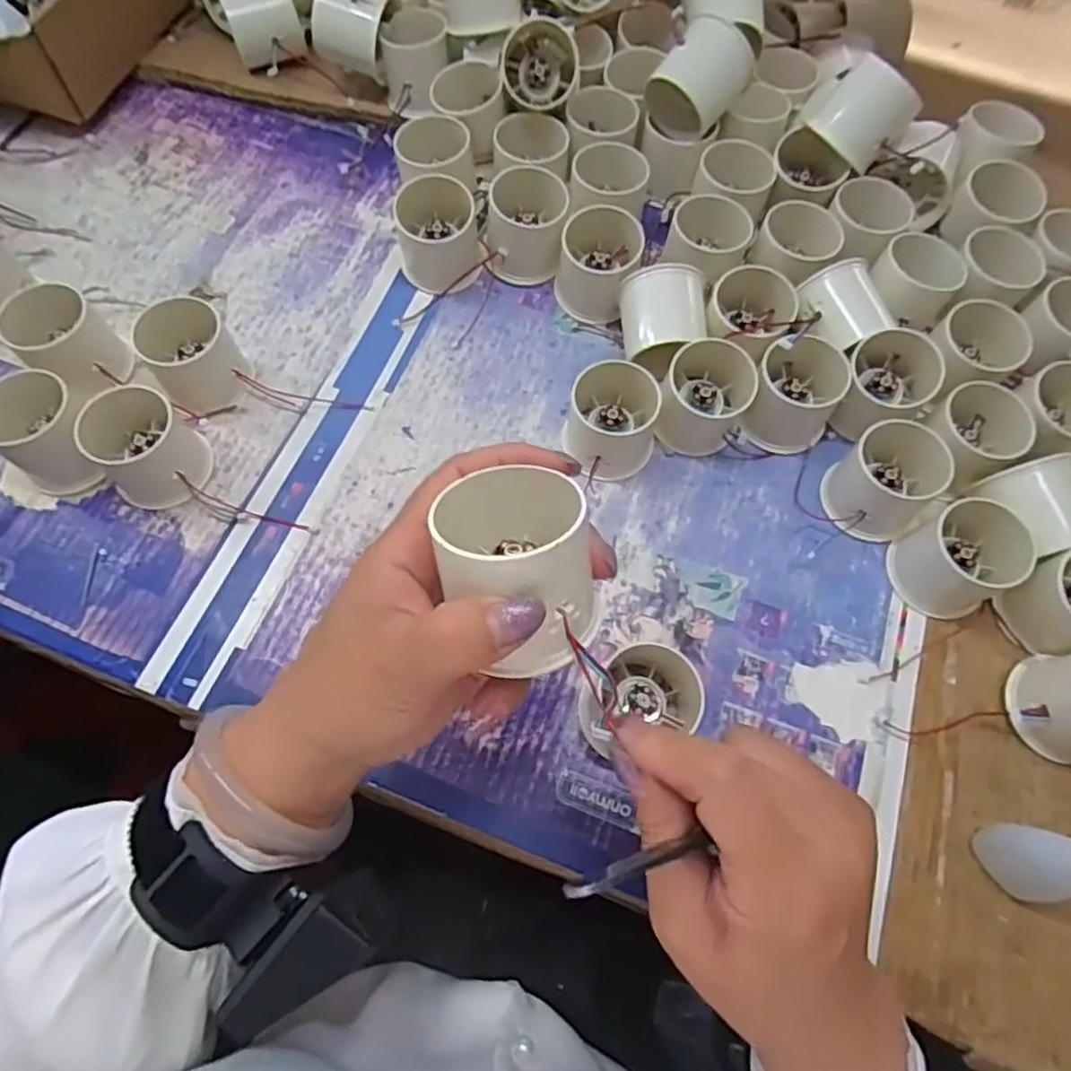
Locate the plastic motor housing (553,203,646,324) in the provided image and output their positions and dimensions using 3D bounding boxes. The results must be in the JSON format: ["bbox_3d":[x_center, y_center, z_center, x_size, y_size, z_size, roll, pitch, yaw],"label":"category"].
[{"bbox_3d":[0.041,-0.178,0.445,0.050,0.053,0.062,14,68,4],"label":"plastic motor housing"}]

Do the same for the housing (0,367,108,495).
[{"bbox_3d":[-0.276,-0.062,0.391,0.061,0.051,0.062,0,68,-1],"label":"housing"}]

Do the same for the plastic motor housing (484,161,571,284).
[{"bbox_3d":[-0.007,-0.205,0.450,0.054,0.053,0.057,5,68,1],"label":"plastic motor housing"}]

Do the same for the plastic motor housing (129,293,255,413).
[{"bbox_3d":[-0.207,-0.107,0.412,0.050,0.051,0.049,-35,73,-14],"label":"plastic motor housing"}]

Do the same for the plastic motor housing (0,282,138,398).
[{"bbox_3d":[-0.283,-0.115,0.415,0.051,0.053,0.050,41,73,14],"label":"plastic motor housing"}]

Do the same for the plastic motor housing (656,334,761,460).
[{"bbox_3d":[0.104,-0.086,0.418,0.057,0.042,0.059,0,68,-1],"label":"plastic motor housing"}]

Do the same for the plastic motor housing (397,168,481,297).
[{"bbox_3d":[-0.064,-0.199,0.446,0.053,0.049,0.063,-7,68,-4],"label":"plastic motor housing"}]

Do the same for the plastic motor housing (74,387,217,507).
[{"bbox_3d":[-0.221,-0.049,0.388,0.051,0.049,0.054,0,68,-1],"label":"plastic motor housing"}]

